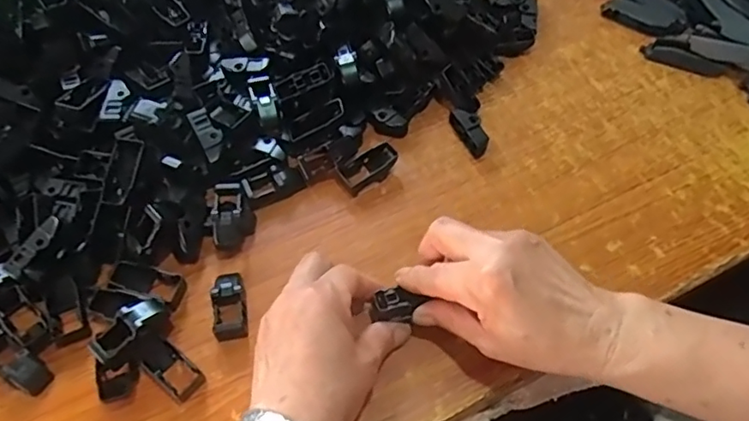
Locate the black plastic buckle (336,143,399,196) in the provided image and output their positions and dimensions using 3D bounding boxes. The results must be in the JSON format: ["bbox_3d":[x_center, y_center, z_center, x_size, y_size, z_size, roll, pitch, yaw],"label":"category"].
[{"bbox_3d":[-0.005,-0.036,0.475,0.050,0.016,0.027,-34,65,-19],"label":"black plastic buckle"}]

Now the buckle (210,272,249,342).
[{"bbox_3d":[-0.105,0.068,0.413,0.023,0.018,0.049,-9,59,-6],"label":"buckle"}]

